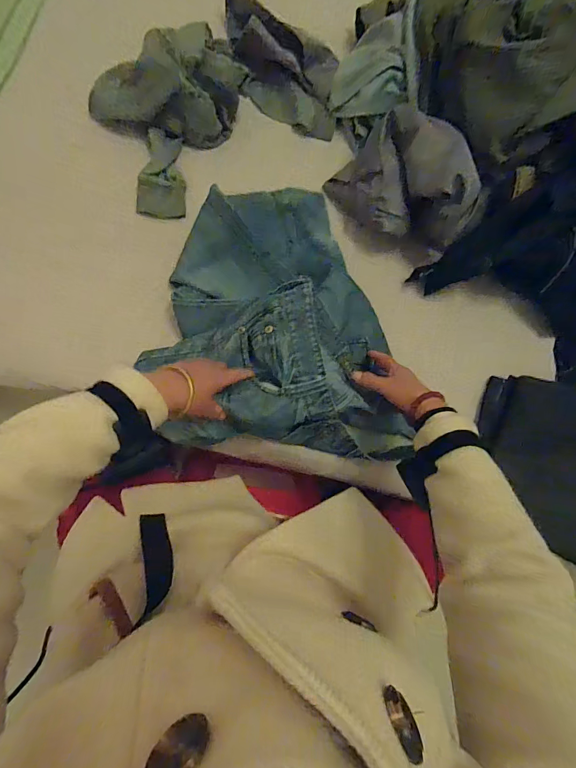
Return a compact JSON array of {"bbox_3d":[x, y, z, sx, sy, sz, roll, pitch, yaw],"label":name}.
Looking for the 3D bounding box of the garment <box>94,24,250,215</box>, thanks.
[{"bbox_3d":[-0.172,-0.421,0.596,0.238,0.120,0.214,-27,87,-9],"label":"garment"}]

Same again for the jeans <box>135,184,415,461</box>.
[{"bbox_3d":[0.003,-0.123,0.579,0.378,0.107,0.430,5,83,-6],"label":"jeans"}]

